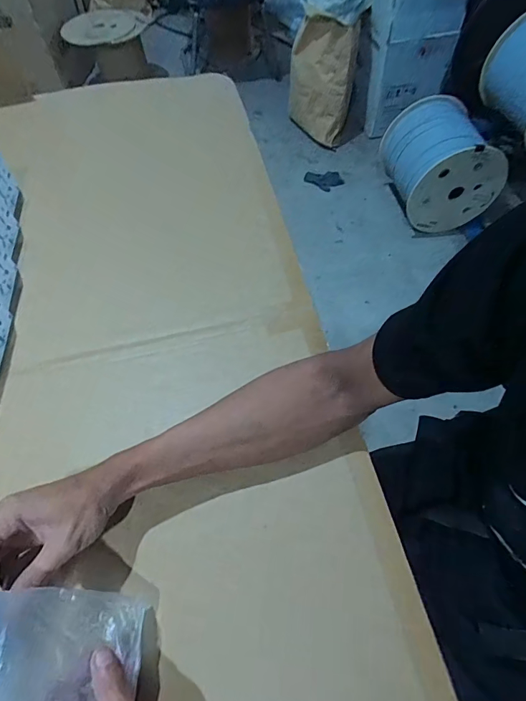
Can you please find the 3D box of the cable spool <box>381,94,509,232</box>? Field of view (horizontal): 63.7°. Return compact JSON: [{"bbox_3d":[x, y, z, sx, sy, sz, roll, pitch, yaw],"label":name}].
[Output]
[{"bbox_3d":[0.673,-0.718,1.611,0.365,0.325,0.362,-5,58,-2],"label":"cable spool"}]

